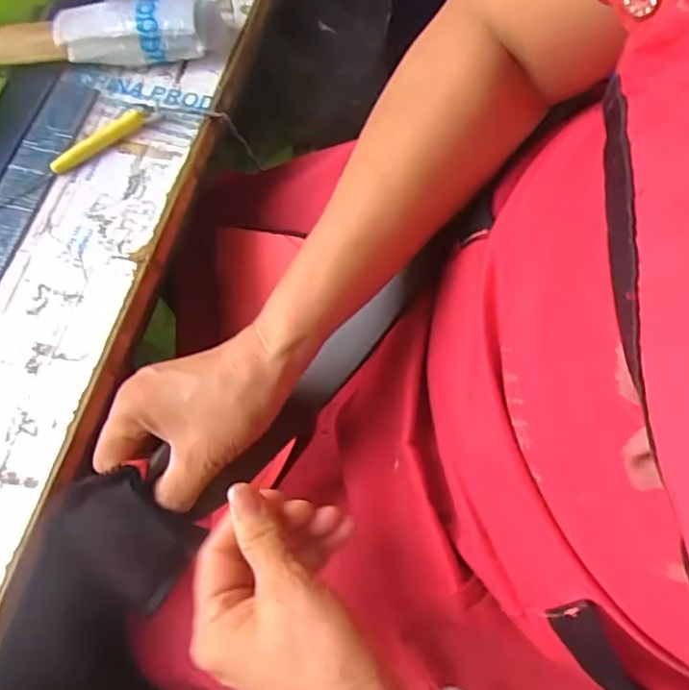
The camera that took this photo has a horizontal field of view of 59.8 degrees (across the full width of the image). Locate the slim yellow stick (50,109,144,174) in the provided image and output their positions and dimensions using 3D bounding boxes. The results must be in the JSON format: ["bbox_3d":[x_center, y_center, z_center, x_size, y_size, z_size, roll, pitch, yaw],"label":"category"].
[{"bbox_3d":[-0.178,-0.147,0.430,0.073,0.011,0.012,-37,73,-10],"label":"slim yellow stick"}]

